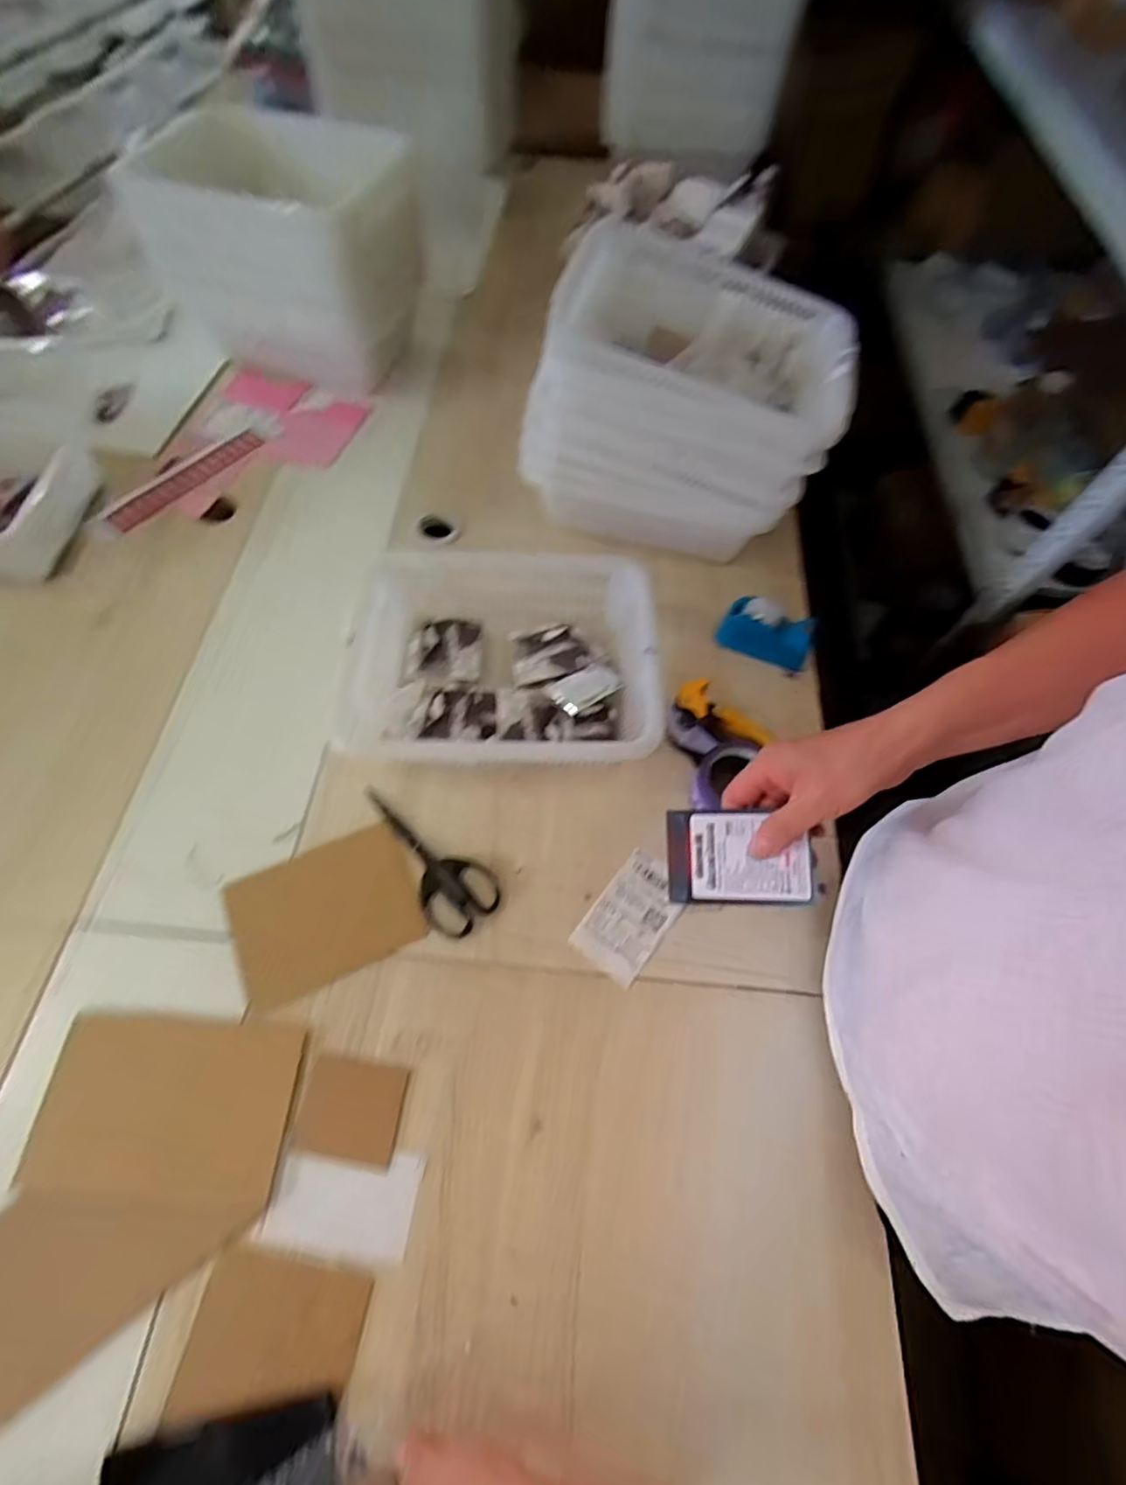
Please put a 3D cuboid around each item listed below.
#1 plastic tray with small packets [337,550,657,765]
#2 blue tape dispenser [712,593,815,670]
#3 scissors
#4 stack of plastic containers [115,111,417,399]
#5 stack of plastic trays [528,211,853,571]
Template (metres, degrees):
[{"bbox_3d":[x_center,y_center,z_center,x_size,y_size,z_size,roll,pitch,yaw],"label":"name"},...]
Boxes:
[{"bbox_3d":[-0.074,-0.087,0.721,0.356,0.119,0.271,2,62,-1],"label":"plastic tray with small packets"},{"bbox_3d":[0.264,-0.144,0.799,0.117,0.062,0.059,19,63,8],"label":"blue tape dispenser"},{"bbox_3d":[-0.155,0.123,0.672,0.078,0.009,0.196,-40,70,-20],"label":"scissors"},{"bbox_3d":[-0.427,-0.781,0.983,0.334,0.292,0.271,17,63,6],"label":"stack of plastic containers"},{"bbox_3d":[0.169,-0.436,0.822,0.348,0.287,0.313,19,63,7],"label":"stack of plastic trays"}]

